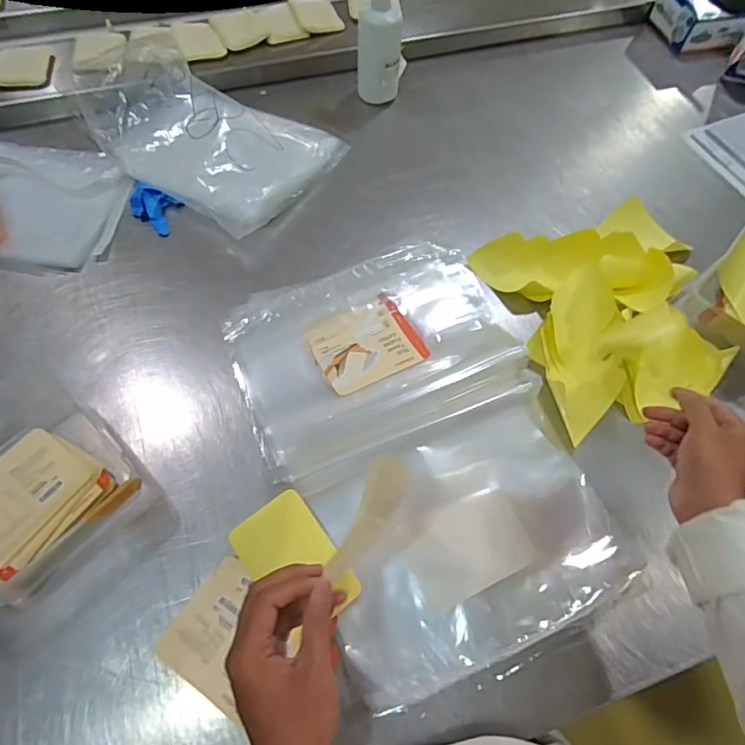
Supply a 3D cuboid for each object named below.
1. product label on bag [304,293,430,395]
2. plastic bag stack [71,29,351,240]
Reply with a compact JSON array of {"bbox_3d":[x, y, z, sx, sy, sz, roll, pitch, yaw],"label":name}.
[{"bbox_3d":[-0.009,-0.037,0.624,0.129,0.009,0.107,-24,68,-15],"label":"product label on bag"},{"bbox_3d":[-0.266,-0.385,0.762,0.373,0.113,0.251,30,64,14],"label":"plastic bag stack"}]

